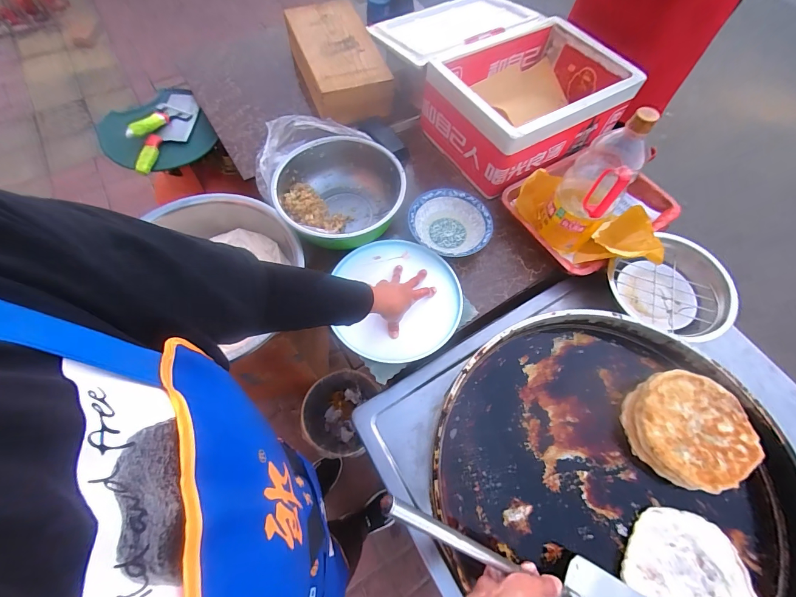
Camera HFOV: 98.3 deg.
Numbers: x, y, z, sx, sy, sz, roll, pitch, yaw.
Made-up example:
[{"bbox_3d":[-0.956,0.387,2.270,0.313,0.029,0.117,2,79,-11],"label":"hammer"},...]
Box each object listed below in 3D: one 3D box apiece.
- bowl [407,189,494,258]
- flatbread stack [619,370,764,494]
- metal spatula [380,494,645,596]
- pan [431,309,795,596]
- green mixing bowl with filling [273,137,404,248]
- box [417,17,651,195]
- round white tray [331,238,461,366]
[{"bbox_3d":[0.109,-0.154,0.737,0.169,0.047,0.160,1,65,-2],"label":"bowl"},{"bbox_3d":[0.467,0.211,0.566,0.167,0.063,0.167,-41,73,-19],"label":"flatbread stack"},{"bbox_3d":[0.161,0.342,0.418,0.448,0.039,0.099,37,66,-18],"label":"metal spatula"},{"bbox_3d":[0.328,0.284,0.529,0.515,0.069,0.523,1,65,-2],"label":"pan"},{"bbox_3d":[-0.117,-0.212,0.729,0.248,0.105,0.255,-9,66,-7],"label":"green mixing bowl with filling"},{"bbox_3d":[0.312,-0.486,0.837,0.431,0.161,0.320,-29,70,-15],"label":"box"},{"bbox_3d":[0.003,0.002,0.676,0.233,0.045,0.253,1,65,-2],"label":"round white tray"}]

